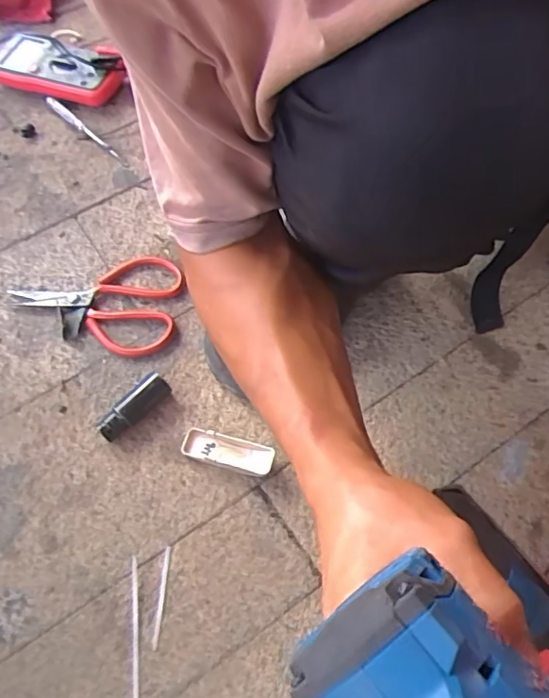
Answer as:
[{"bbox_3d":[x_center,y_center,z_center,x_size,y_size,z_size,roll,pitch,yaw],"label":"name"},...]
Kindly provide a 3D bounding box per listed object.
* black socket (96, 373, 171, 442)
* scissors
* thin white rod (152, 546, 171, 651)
[{"bbox_3d":[-0.136,0.057,0.531,0.028,0.025,0.076,38,69,20],"label":"black socket"},{"bbox_3d":[-0.194,-0.061,0.607,0.185,0.012,0.123,13,62,9],"label":"scissors"},{"bbox_3d":[-0.095,0.206,0.457,0.005,0.004,0.078,2,61,3],"label":"thin white rod"}]

